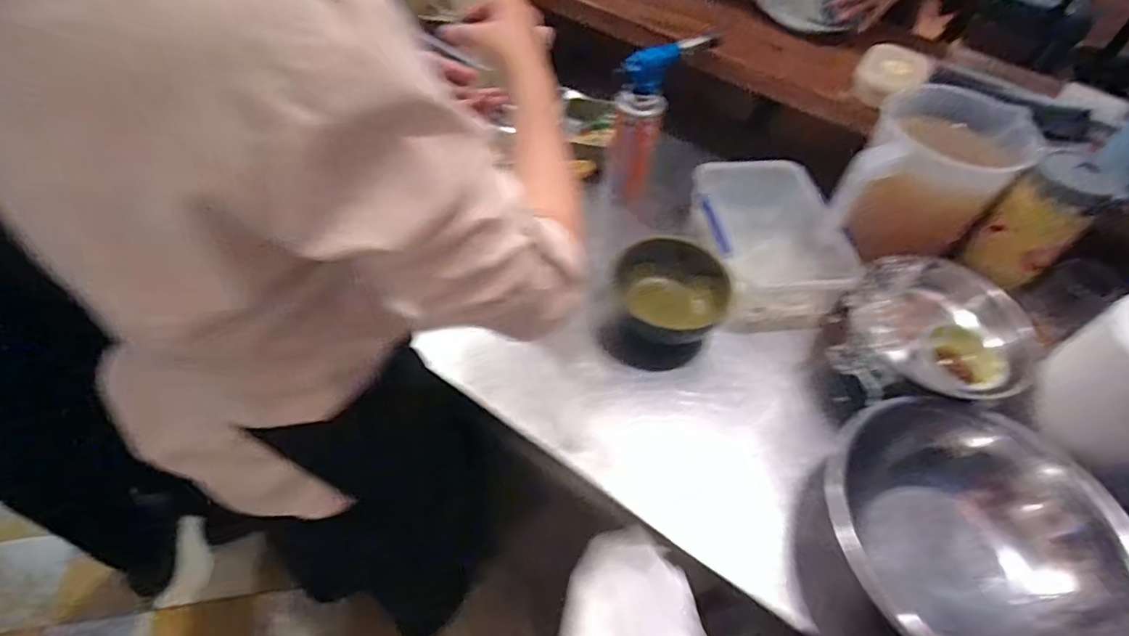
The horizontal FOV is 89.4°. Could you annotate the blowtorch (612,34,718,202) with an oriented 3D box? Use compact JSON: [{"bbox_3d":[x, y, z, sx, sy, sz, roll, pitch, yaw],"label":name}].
[{"bbox_3d":[0.130,-0.299,0.840,0.074,0.210,0.143,27,53,16],"label":"blowtorch"}]

